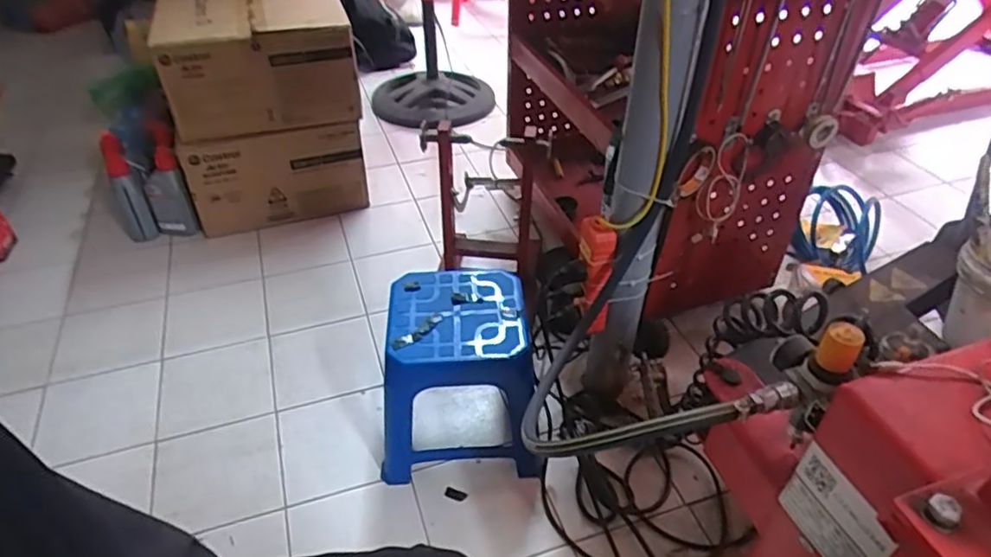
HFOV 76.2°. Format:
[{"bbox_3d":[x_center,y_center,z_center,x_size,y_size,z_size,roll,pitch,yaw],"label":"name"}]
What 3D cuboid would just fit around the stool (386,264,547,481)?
[{"bbox_3d":[-0.057,0.159,1.047,0.250,0.256,0.239,-1,40,-1],"label":"stool"}]

